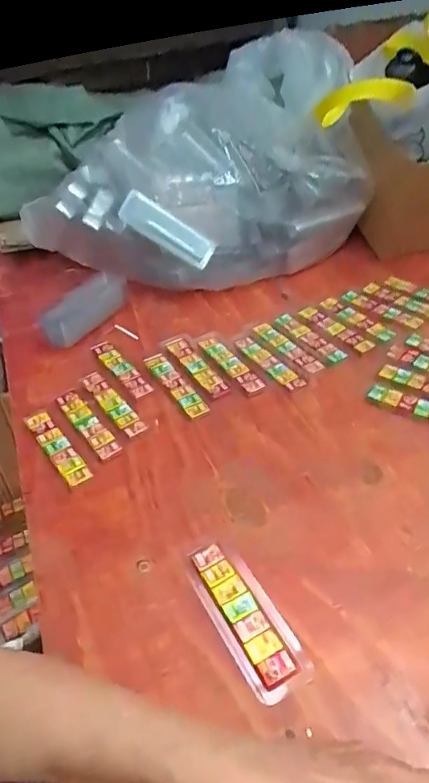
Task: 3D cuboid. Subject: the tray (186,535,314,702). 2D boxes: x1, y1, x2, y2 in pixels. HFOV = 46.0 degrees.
[{"bbox_3d":[0.022,0.172,0.396,0.048,0.007,0.131,-22,44,-19],"label":"tray"}]

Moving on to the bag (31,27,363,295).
[{"bbox_3d":[-0.017,-0.326,0.759,0.477,0.269,0.263,-20,44,-18],"label":"bag"}]

